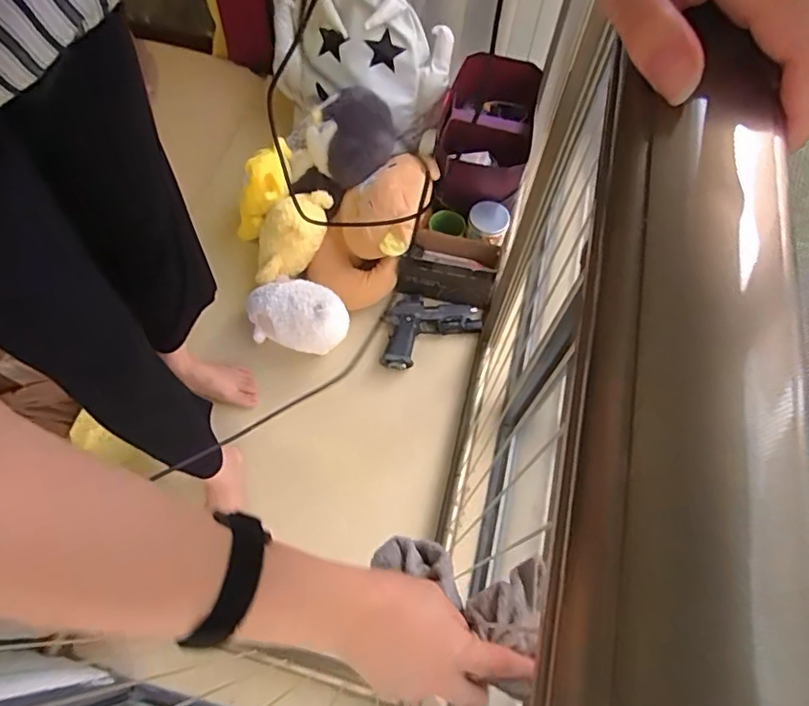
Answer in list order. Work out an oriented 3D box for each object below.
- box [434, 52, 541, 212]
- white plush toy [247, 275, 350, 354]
[{"bbox_3d":[0.186,-0.506,1.228,0.204,0.126,0.378,15,63,6],"label":"box"},{"bbox_3d":[-0.223,-0.082,1.092,0.214,0.104,0.136,28,65,12],"label":"white plush toy"}]

